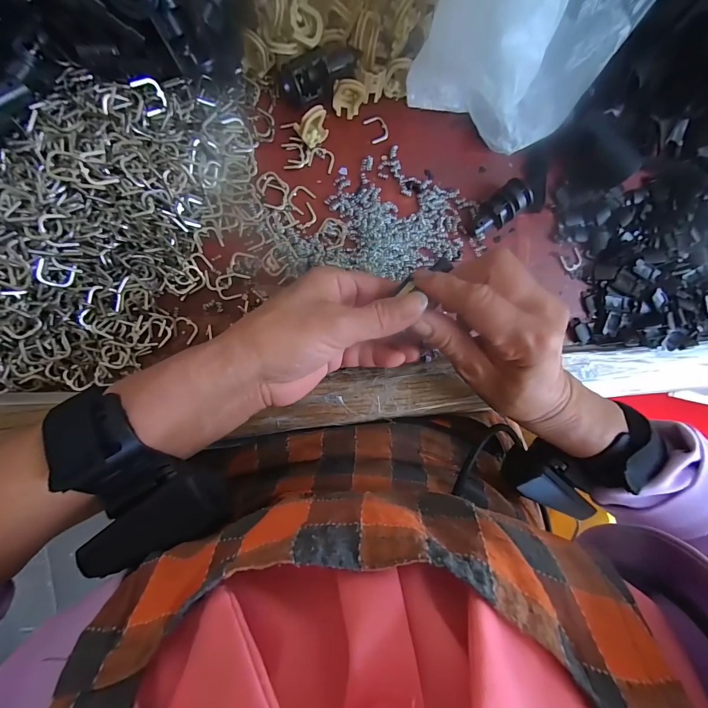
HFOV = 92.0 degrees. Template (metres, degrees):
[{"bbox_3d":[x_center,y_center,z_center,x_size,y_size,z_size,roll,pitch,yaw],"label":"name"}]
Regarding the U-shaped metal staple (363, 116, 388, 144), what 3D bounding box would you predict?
[{"bbox_3d":[0.019,-0.179,0.272,0.016,0.004,0.019,-26,95,-6],"label":"U-shaped metal staple"}]

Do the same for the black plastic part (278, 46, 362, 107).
[{"bbox_3d":[-0.025,-0.206,0.252,0.061,0.019,0.027,-18,94,10],"label":"black plastic part"}]

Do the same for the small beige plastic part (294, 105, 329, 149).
[{"bbox_3d":[-0.030,-0.169,0.255,0.023,0.020,0.016,-31,96,-6],"label":"small beige plastic part"}]

